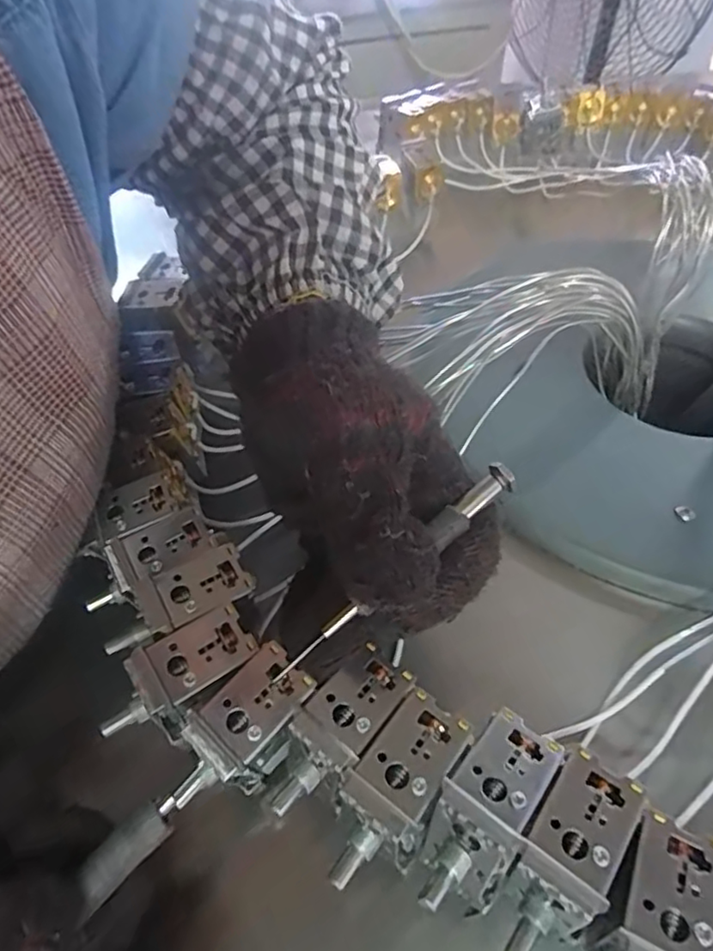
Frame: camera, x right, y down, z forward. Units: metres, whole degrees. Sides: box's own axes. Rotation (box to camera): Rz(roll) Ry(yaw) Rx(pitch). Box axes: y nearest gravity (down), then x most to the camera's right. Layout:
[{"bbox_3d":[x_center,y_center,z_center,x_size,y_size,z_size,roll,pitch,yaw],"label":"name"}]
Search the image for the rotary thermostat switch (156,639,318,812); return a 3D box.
[{"bbox_3d":[-0.037,0.080,0.188,0.026,0.019,0.052,28,55,23],"label":"rotary thermostat switch"}]

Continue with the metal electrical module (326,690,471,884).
[{"bbox_3d":[0.010,0.089,0.175,0.023,0.017,0.051,32,57,26],"label":"metal electrical module"}]

